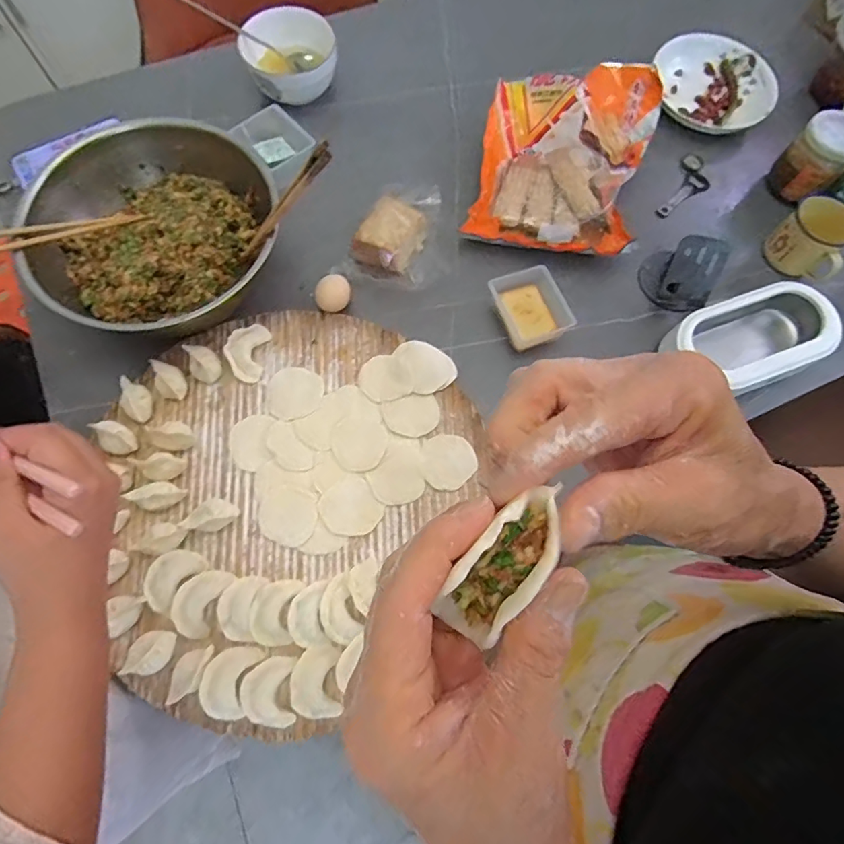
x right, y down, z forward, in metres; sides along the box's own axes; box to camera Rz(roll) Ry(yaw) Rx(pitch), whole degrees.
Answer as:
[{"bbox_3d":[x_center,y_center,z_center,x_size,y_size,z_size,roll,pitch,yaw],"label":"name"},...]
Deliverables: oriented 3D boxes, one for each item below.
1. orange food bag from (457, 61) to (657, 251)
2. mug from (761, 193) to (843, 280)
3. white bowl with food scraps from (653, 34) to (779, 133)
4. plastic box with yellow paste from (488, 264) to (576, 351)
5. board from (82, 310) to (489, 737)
[{"bbox_3d":[0.179,-0.337,0.632,0.203,0.080,0.245,14,71,3],"label":"orange food bag"},{"bbox_3d":[0.492,-0.230,0.625,0.085,0.060,0.078,38,74,10],"label":"mug"},{"bbox_3d":[0.427,-0.492,0.727,0.160,0.033,0.171,1,71,-2],"label":"white bowl with food scraps"},{"bbox_3d":[0.129,-0.131,0.598,0.076,0.044,0.092,-23,73,-9],"label":"plastic box with yellow paste"},{"bbox_3d":[-0.158,0.057,0.516,0.350,0.029,0.414,33,73,9],"label":"board"}]

